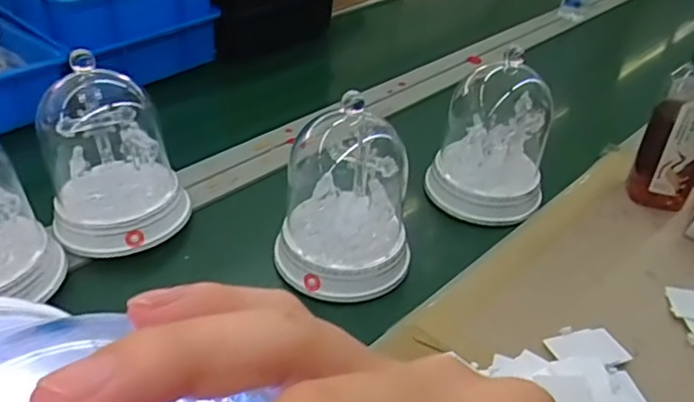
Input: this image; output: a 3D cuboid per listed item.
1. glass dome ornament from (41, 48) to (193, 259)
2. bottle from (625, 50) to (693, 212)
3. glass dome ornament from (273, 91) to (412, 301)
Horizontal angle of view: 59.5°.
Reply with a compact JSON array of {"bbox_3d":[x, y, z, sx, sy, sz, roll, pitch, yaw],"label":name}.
[{"bbox_3d":[-0.259,-0.045,0.674,0.145,0.173,0.120,-10,39,-17],"label":"glass dome ornament"},{"bbox_3d":[0.432,-0.105,0.770,0.079,0.234,0.069,22,41,23],"label":"bottle"},{"bbox_3d":[-0.001,-0.012,0.652,0.141,0.200,0.129,3,37,-1],"label":"glass dome ornament"}]

